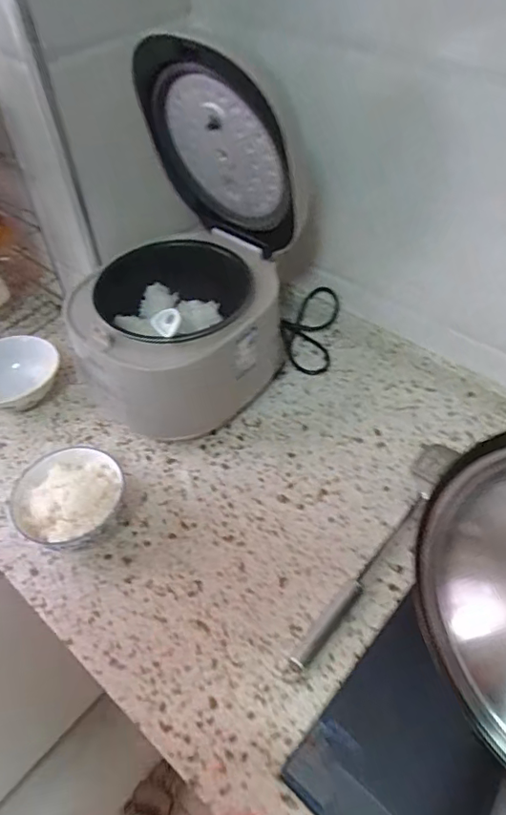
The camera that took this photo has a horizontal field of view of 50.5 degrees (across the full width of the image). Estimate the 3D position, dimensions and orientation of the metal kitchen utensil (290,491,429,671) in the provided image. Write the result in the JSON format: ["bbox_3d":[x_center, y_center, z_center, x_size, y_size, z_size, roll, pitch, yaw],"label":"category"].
[{"bbox_3d":[0.128,0.187,0.611,0.021,0.012,0.256,32,58,26],"label":"metal kitchen utensil"}]

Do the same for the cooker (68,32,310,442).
[{"bbox_3d":[-0.113,-0.204,0.696,0.285,0.412,0.340,-24,52,-13],"label":"cooker"}]

